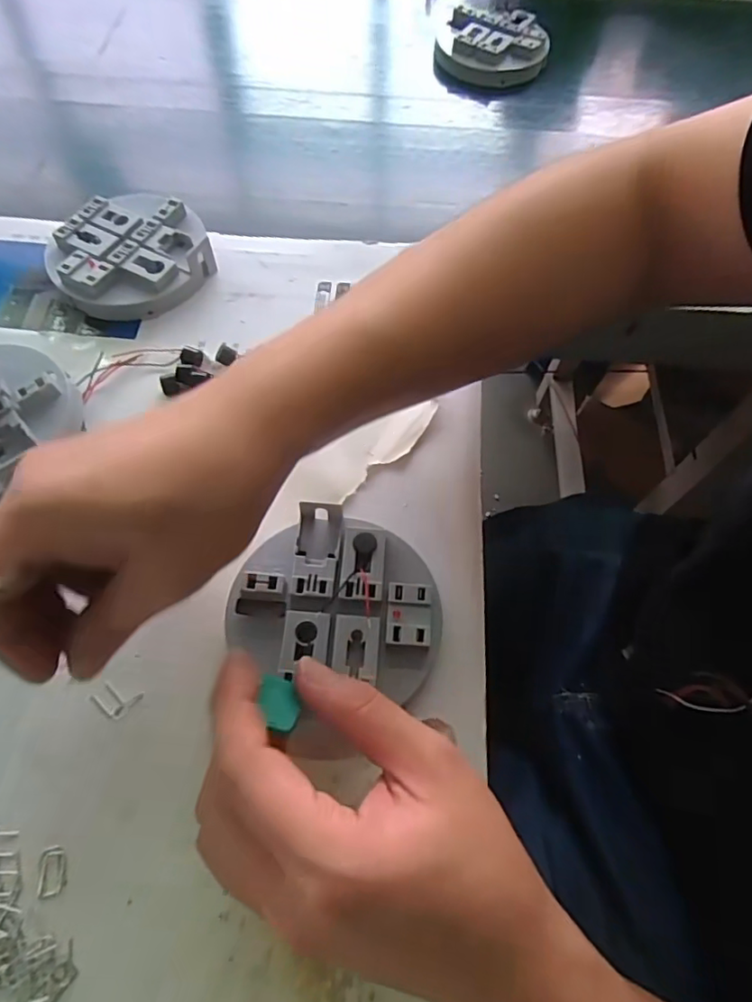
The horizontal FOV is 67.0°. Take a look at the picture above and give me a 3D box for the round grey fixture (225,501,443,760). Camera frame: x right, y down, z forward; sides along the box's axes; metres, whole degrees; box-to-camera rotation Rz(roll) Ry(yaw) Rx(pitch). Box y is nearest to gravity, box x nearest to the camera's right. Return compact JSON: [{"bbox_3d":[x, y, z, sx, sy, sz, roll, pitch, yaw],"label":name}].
[{"bbox_3d":[-0.020,0.055,0.279,0.094,0.023,0.103,1,63,-2],"label":"round grey fixture"}]

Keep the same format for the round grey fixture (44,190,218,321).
[{"bbox_3d":[-0.164,-0.166,0.379,0.101,0.025,0.093,-15,65,-10],"label":"round grey fixture"}]

